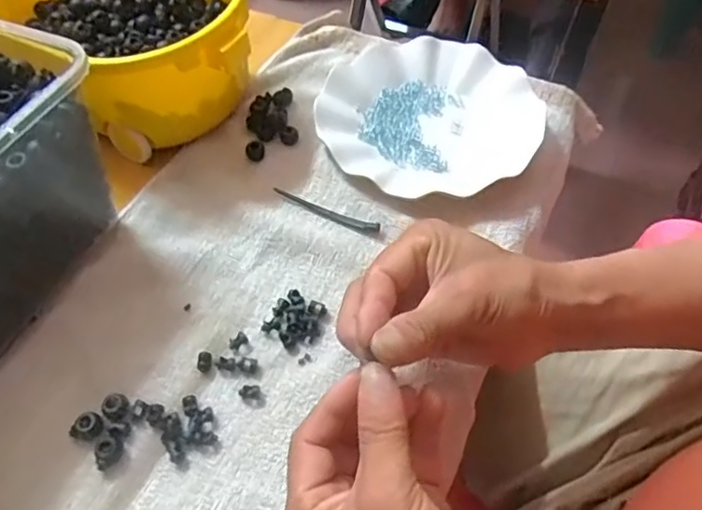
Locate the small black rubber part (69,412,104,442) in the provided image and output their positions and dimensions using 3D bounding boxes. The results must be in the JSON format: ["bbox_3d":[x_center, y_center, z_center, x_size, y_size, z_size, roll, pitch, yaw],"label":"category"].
[{"bbox_3d":[-0.157,0.103,0.349,0.013,0.012,0.017,25,58,19],"label":"small black rubber part"}]

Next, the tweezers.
[{"bbox_3d":[-0.019,-0.033,0.444,0.088,0.010,0.011,21,57,16],"label":"tweezers"}]

